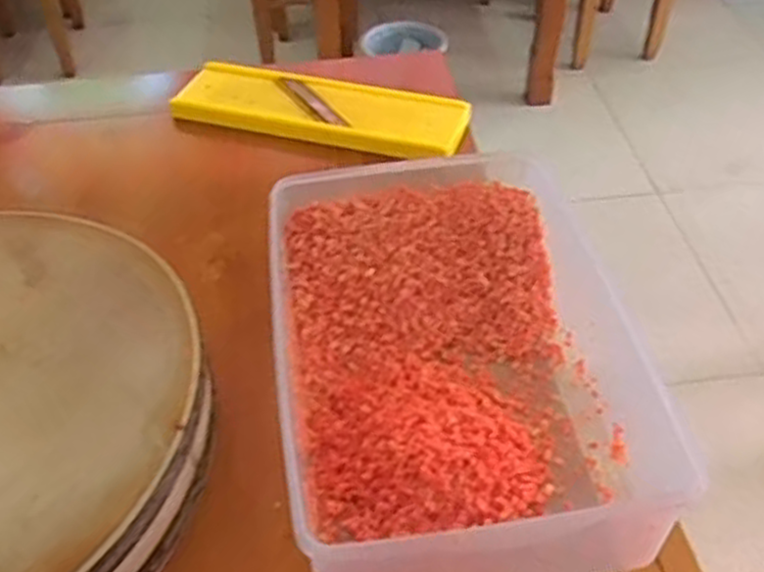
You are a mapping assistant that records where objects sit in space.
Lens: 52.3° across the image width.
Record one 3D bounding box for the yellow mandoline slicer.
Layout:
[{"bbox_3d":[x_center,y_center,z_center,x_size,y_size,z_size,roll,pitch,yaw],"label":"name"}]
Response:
[{"bbox_3d":[-0.073,-0.211,0.918,0.348,0.022,0.117,15,48,17],"label":"yellow mandoline slicer"}]

